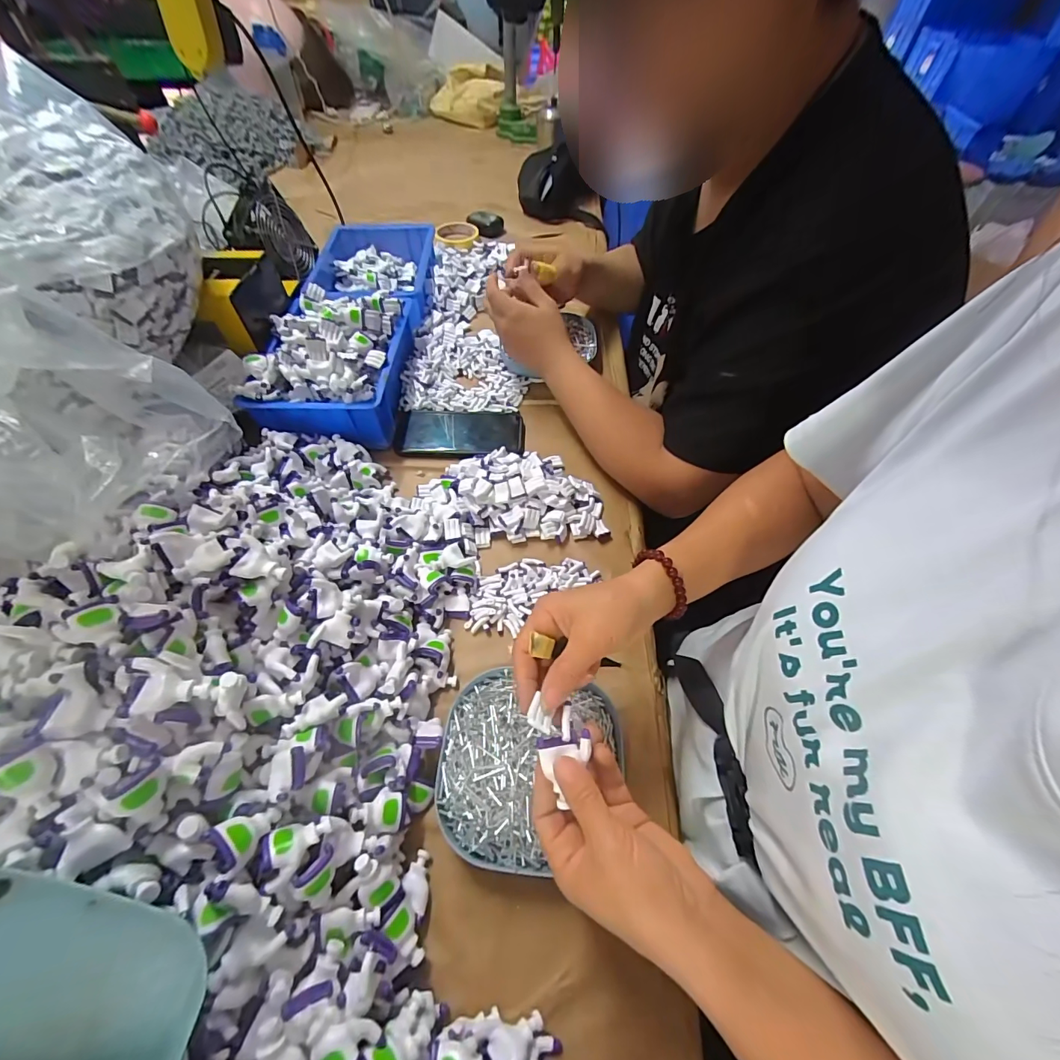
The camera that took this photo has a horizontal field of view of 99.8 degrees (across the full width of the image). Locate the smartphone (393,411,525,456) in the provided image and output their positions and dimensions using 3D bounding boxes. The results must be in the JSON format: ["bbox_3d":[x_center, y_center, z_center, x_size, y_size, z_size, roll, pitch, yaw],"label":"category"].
[{"bbox_3d":[-0.093,-0.132,0.585,0.166,0.012,0.079,1,56,-1],"label":"smartphone"}]

